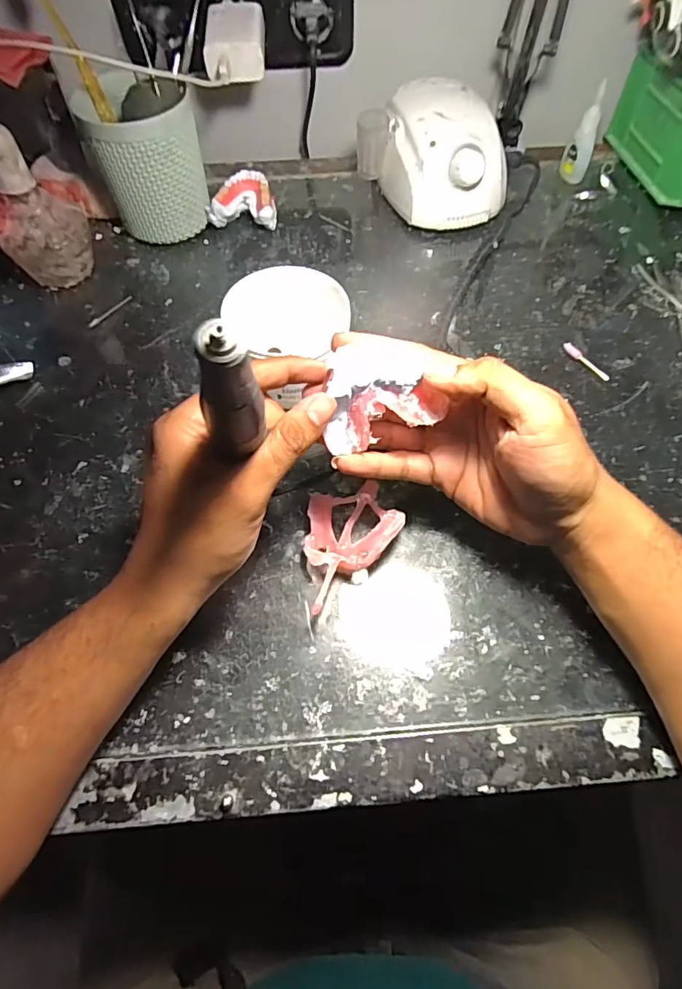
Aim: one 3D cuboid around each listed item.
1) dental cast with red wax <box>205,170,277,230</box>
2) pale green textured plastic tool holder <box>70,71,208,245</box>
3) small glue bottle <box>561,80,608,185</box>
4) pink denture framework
[{"bbox_3d":[-0.096,-0.290,0.495,0.064,0.035,0.051,2,61,2],"label":"dental cast with red wax"},{"bbox_3d":[-0.175,-0.303,0.457,0.093,0.114,0.091,-18,63,-10],"label":"pale green textured plastic tool holder"},{"bbox_3d":[0.250,-0.367,0.510,0.028,0.079,0.019,22,63,12],"label":"small glue bottle"},{"bbox_3d":[0.008,0.030,0.323,0.064,0.022,0.081,-10,61,-5],"label":"pink denture framework"}]

